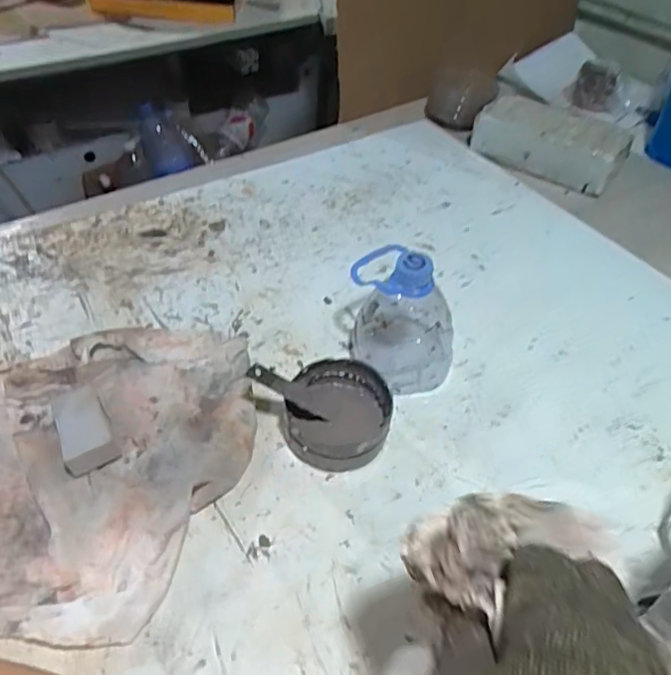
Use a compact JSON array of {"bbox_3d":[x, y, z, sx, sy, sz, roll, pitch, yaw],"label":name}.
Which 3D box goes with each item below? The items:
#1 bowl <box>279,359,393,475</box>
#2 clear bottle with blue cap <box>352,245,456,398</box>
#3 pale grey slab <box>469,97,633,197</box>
[{"bbox_3d":[0.002,0.064,0.517,0.089,0.035,0.092,2,47,-2],"label":"bowl"},{"bbox_3d":[0.066,-0.022,0.549,0.094,0.130,0.084,11,47,7],"label":"clear bottle with blue cap"},{"bbox_3d":[0.301,-0.277,0.853,0.203,0.063,0.079,26,50,19],"label":"pale grey slab"}]

